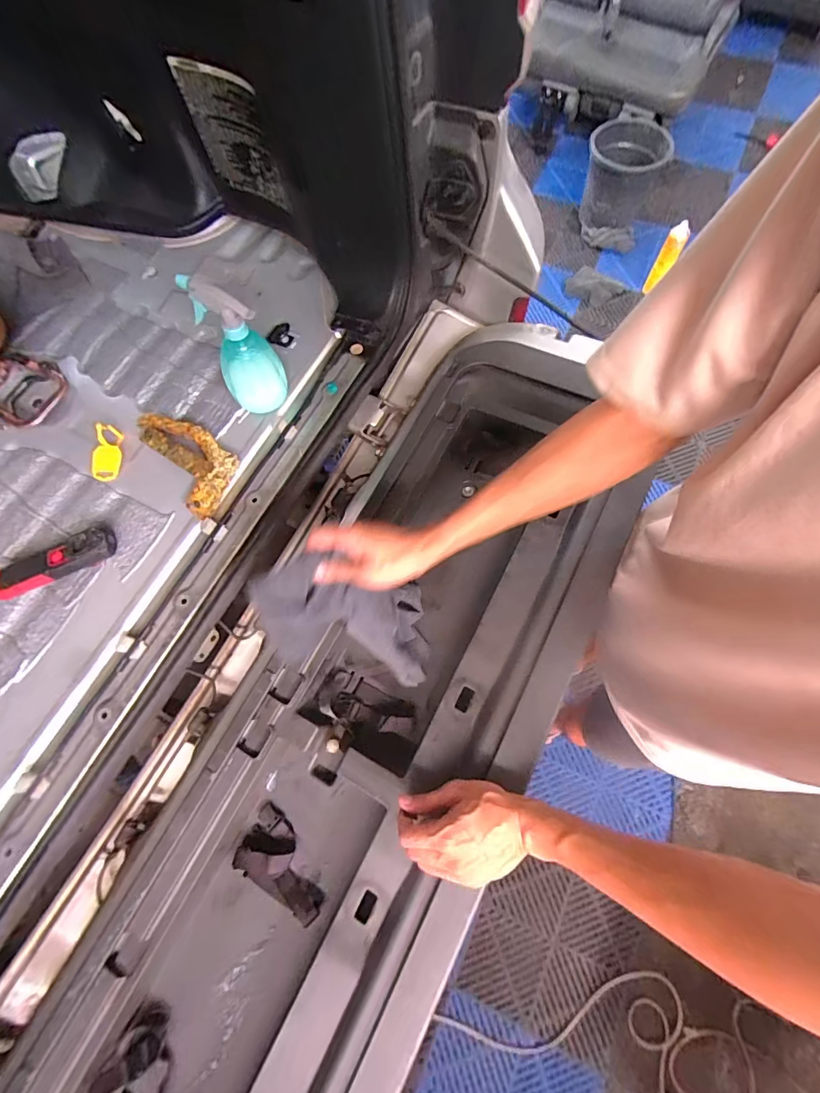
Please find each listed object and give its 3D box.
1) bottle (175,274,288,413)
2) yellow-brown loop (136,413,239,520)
[{"bbox_3d":[-0.233,-0.267,0.617,0.087,0.200,0.065,-23,71,-5],"label":"bottle"},{"bbox_3d":[-0.329,-0.141,0.654,0.097,0.032,0.205,-38,73,-10],"label":"yellow-brown loop"}]

